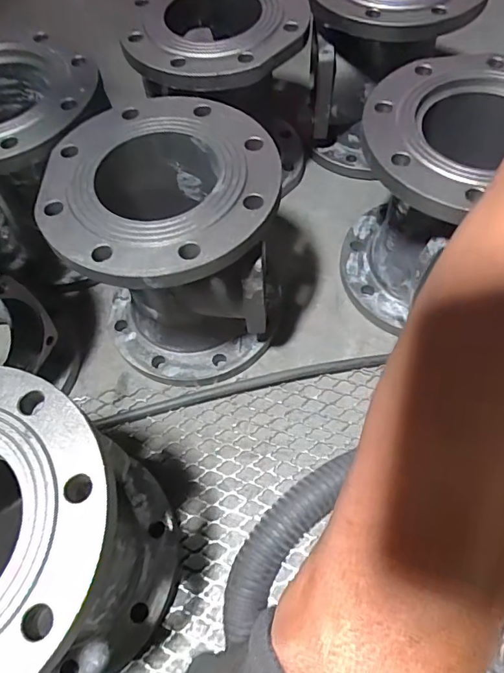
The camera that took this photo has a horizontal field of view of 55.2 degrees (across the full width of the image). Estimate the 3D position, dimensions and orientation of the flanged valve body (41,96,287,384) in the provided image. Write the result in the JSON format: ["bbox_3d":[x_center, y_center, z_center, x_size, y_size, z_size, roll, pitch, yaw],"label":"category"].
[{"bbox_3d":[-0.085,-0.094,0.585,0.223,0.253,0.228,3,61,5],"label":"flanged valve body"}]

